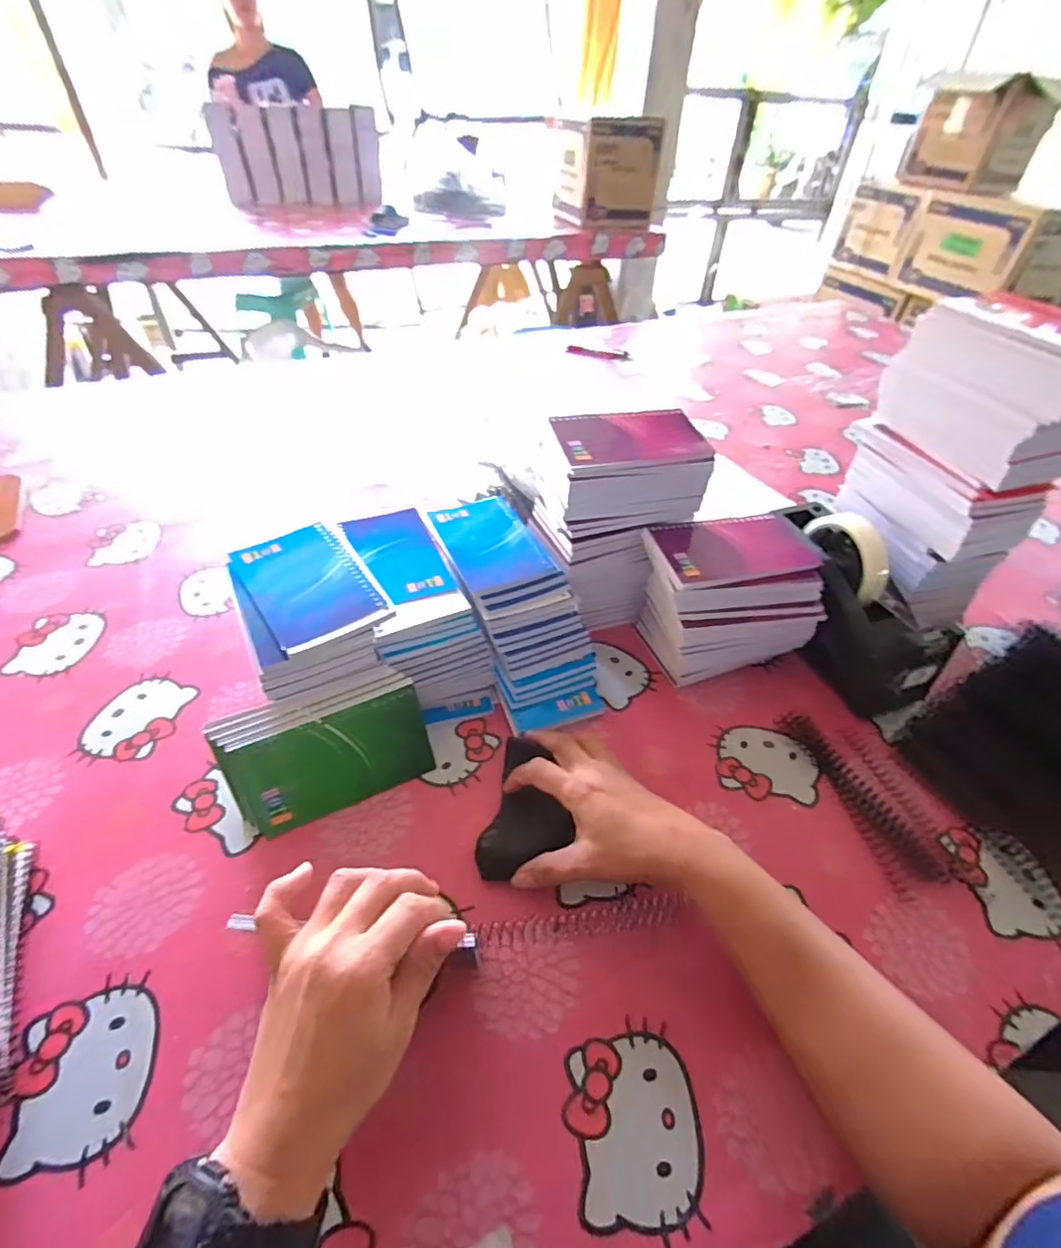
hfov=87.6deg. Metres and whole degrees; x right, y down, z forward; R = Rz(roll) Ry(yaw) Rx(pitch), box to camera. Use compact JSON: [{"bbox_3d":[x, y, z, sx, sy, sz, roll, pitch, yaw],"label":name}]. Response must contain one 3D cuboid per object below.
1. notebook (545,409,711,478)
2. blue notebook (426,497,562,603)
[{"bbox_3d":[0.088,-0.158,0.479,0.125,0.013,0.078,-8,55,-10],"label":"notebook"},{"bbox_3d":[-0.037,-0.077,0.513,0.079,0.010,0.130,-19,50,-20],"label":"blue notebook"}]

